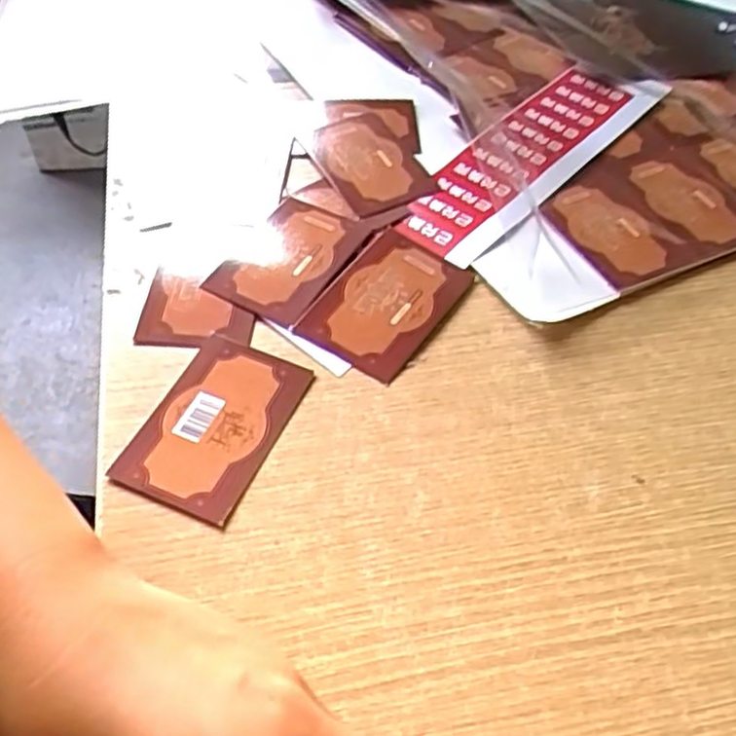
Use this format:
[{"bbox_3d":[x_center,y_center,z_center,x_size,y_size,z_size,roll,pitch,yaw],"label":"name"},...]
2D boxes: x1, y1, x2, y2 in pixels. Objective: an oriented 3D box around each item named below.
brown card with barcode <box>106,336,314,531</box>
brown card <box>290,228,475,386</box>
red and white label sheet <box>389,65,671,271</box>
[{"bbox_3d":[-0.065,0.023,0.313,0.054,0.004,0.085,20,53,13],"label":"brown card with barcode"},{"bbox_3d":[0.010,-0.033,0.360,0.055,0.006,0.083,31,60,16],"label":"brown card"},{"bbox_3d":[0.096,-0.126,0.432,0.059,0.007,0.205,35,60,21],"label":"red and white label sheet"}]

